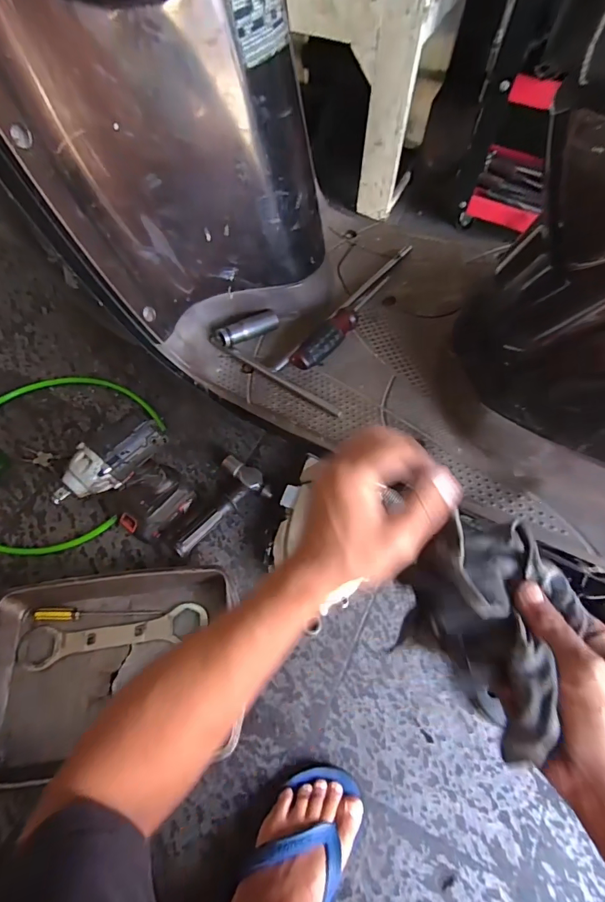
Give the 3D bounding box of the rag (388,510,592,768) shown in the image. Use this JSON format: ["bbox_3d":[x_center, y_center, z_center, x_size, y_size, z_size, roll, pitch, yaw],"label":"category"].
[{"bbox_3d":[0.128,0.115,0.293,0.101,0.040,0.136,24,65,9],"label":"rag"}]

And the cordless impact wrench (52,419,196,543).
[{"bbox_3d":[-0.235,0.062,0.608,0.066,0.245,0.141,38,68,15],"label":"cordless impact wrench"}]

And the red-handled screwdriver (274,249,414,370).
[{"bbox_3d":[0.067,-0.186,0.540,0.041,0.024,0.263,35,67,14],"label":"red-handled screwdriver"}]

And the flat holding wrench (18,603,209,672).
[{"bbox_3d":[-0.279,0.275,0.631,0.270,0.013,0.055,-7,64,-6],"label":"flat holding wrench"}]

